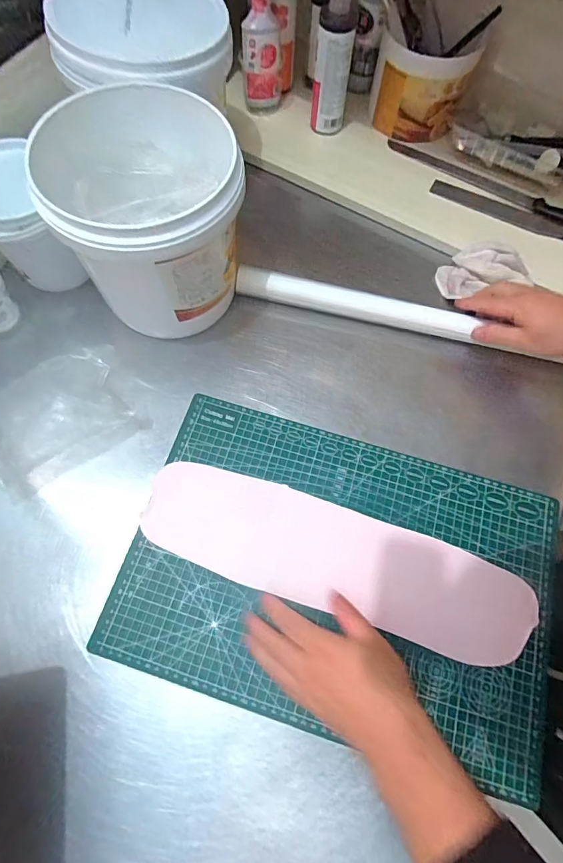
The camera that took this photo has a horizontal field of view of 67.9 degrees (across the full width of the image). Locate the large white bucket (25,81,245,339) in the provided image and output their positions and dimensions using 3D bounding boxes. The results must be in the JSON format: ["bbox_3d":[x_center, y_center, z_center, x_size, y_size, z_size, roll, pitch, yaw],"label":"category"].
[{"bbox_3d":[-0.148,-0.229,0.485,0.186,0.204,0.180,0,69,0],"label":"large white bucket"}]

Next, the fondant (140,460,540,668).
[{"bbox_3d":[0.054,0.134,0.451,0.411,0.011,0.109,17,70,6],"label":"fondant"}]

